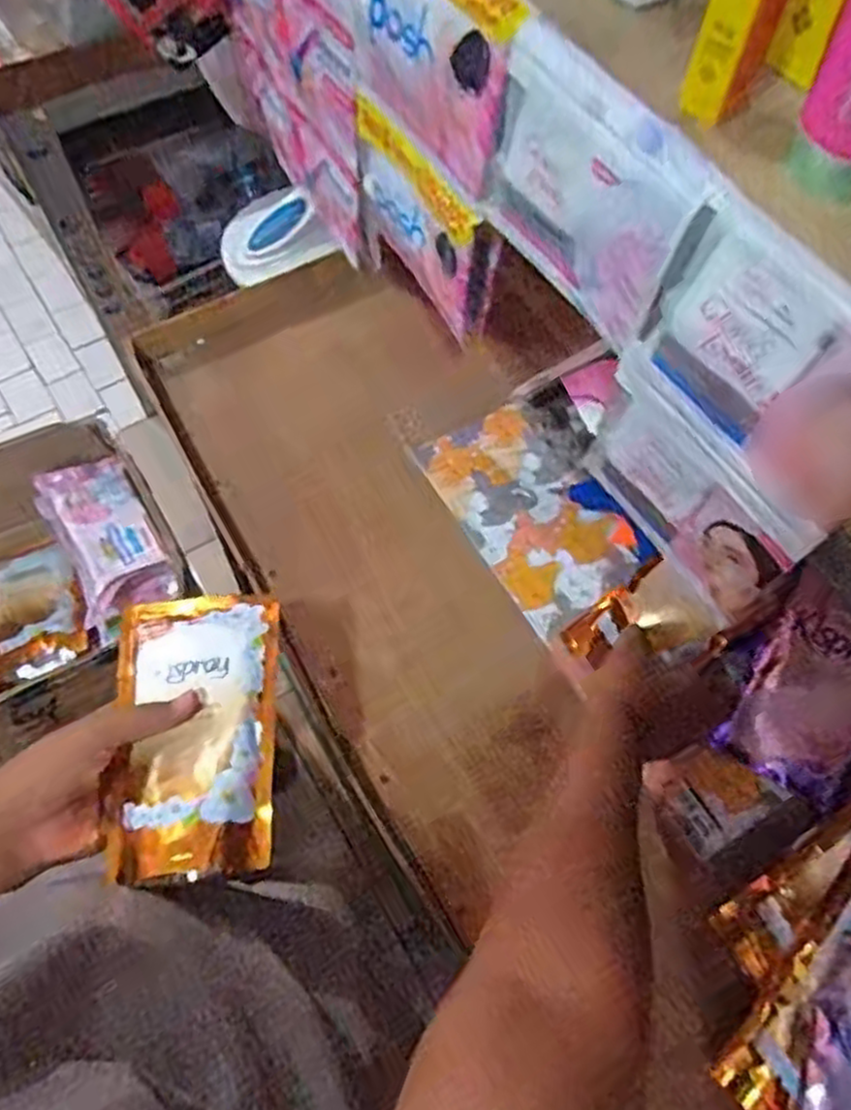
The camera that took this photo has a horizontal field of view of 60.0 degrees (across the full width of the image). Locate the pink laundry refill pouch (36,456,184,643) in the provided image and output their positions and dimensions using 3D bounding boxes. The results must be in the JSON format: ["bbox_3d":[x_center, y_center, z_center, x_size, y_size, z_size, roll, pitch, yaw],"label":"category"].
[{"bbox_3d":[-0.355,-0.013,0.804,0.114,0.058,0.211,-27,67,-15],"label":"pink laundry refill pouch"}]

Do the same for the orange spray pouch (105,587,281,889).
[{"bbox_3d":[-0.155,0.112,0.492,0.105,0.037,0.193,-5,63,-5],"label":"orange spray pouch"}]

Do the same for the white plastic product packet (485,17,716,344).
[{"bbox_3d":[0.068,-0.150,0.308,0.018,0.081,0.112,-27,67,-15],"label":"white plastic product packet"}]

